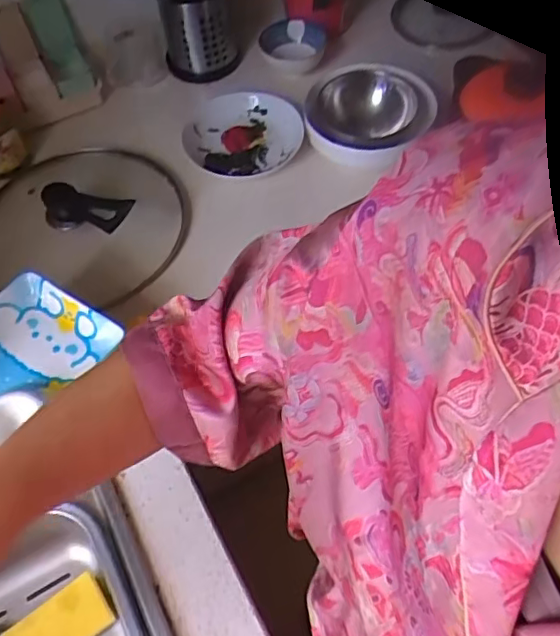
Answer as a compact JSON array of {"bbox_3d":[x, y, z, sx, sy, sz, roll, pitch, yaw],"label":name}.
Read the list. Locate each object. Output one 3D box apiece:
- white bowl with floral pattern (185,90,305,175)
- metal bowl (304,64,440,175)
[{"bbox_3d":[-0.055,-0.286,0.926,0.186,0.033,0.178,-2,58,2],"label":"white bowl with floral pattern"},{"bbox_3d":[0.131,-0.308,0.872,0.181,0.061,0.188,-2,58,2],"label":"metal bowl"}]

